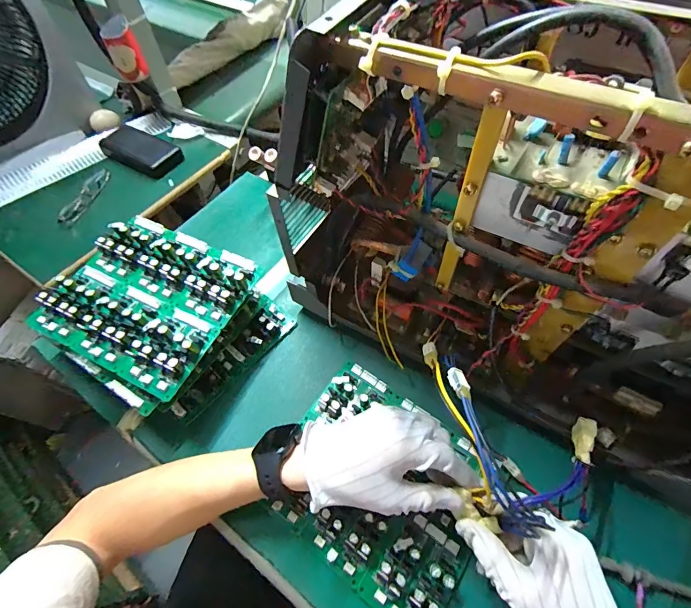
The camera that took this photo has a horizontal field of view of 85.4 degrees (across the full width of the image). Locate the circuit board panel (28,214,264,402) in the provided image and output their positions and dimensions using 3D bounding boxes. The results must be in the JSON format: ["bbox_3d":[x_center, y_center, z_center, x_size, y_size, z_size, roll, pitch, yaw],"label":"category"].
[{"bbox_3d":[-0.222,-0.014,0.420,0.197,0.024,0.172,23,64,16],"label":"circuit board panel"}]

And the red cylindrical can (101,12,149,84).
[{"bbox_3d":[-0.385,-0.439,0.652,0.053,0.083,0.044,-25,61,-11],"label":"red cylindrical can"}]

